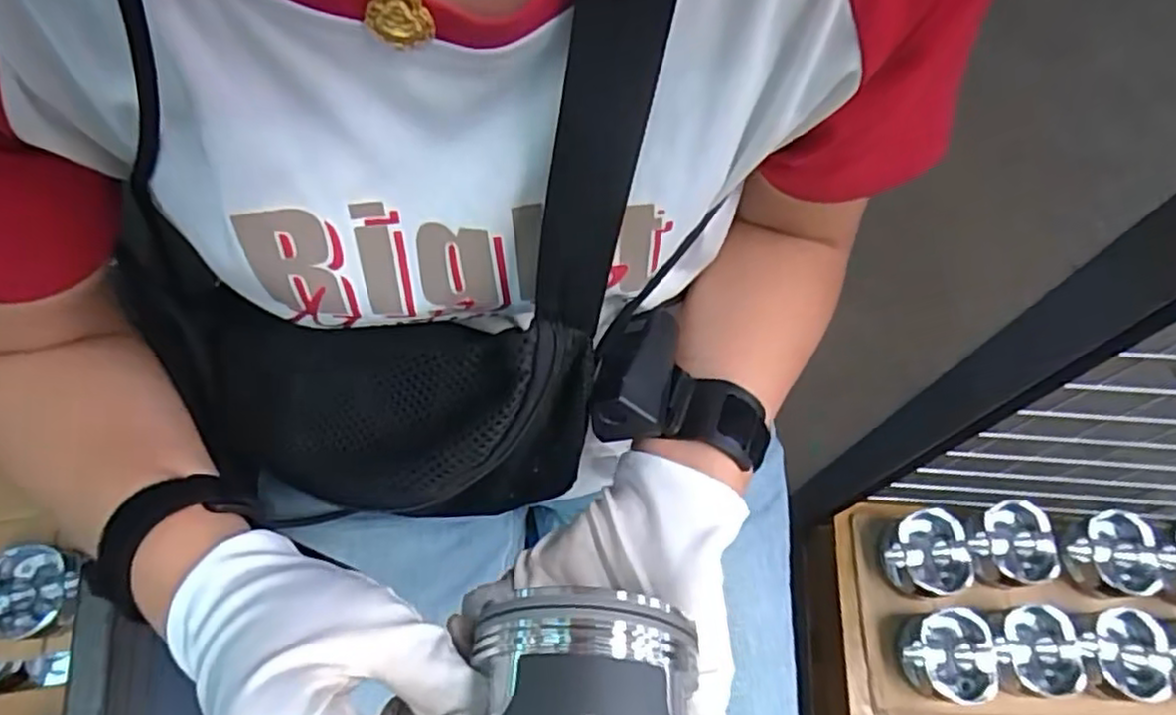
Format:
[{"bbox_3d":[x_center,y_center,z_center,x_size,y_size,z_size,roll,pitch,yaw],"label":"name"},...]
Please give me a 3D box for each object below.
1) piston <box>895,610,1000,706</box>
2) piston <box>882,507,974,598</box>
[{"bbox_3d":[0.364,0.303,0.714,0.083,0.047,0.088,2,65,0],"label":"piston"},{"bbox_3d":[0.363,0.212,0.753,0.080,0.044,0.083,-3,65,-3],"label":"piston"}]

